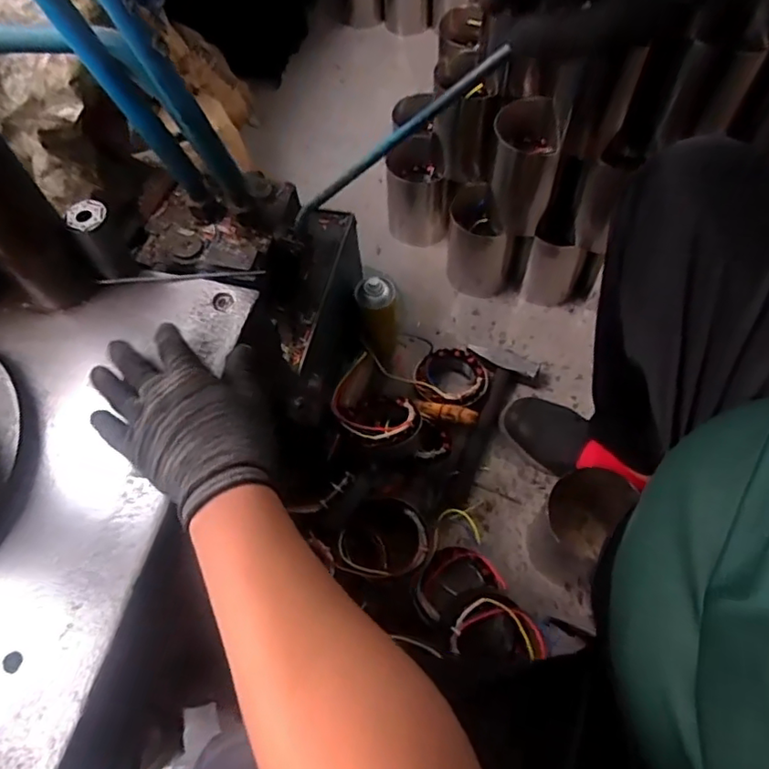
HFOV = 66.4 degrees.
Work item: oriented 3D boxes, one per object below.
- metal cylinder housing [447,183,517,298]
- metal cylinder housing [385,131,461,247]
[{"bbox_3d":[0.173,-0.257,1.060,0.114,0.154,0.114,4,62,6],"label":"metal cylinder housing"},{"bbox_3d":[0.063,-0.374,1.135,0.118,0.159,0.137,-8,61,-1],"label":"metal cylinder housing"}]

